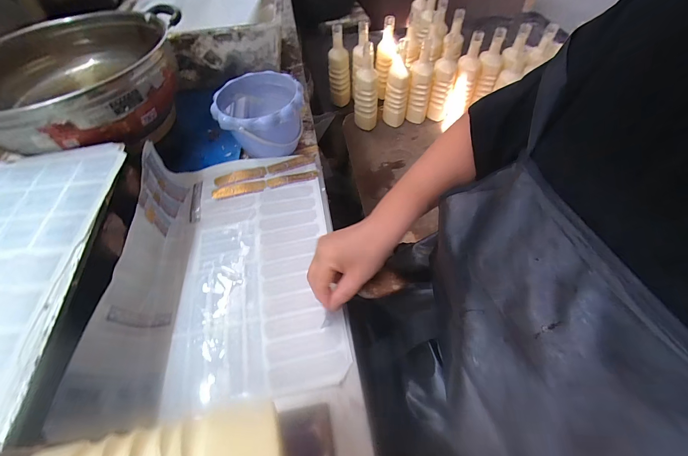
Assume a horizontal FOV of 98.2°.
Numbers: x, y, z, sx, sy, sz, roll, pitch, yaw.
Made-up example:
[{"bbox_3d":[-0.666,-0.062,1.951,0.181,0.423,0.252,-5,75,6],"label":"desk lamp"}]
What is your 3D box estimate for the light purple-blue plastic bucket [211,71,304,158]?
[{"bbox_3d":[-0.144,-0.191,0.540,0.141,0.110,0.139,-2,56,3],"label":"light purple-blue plastic bucket"}]

